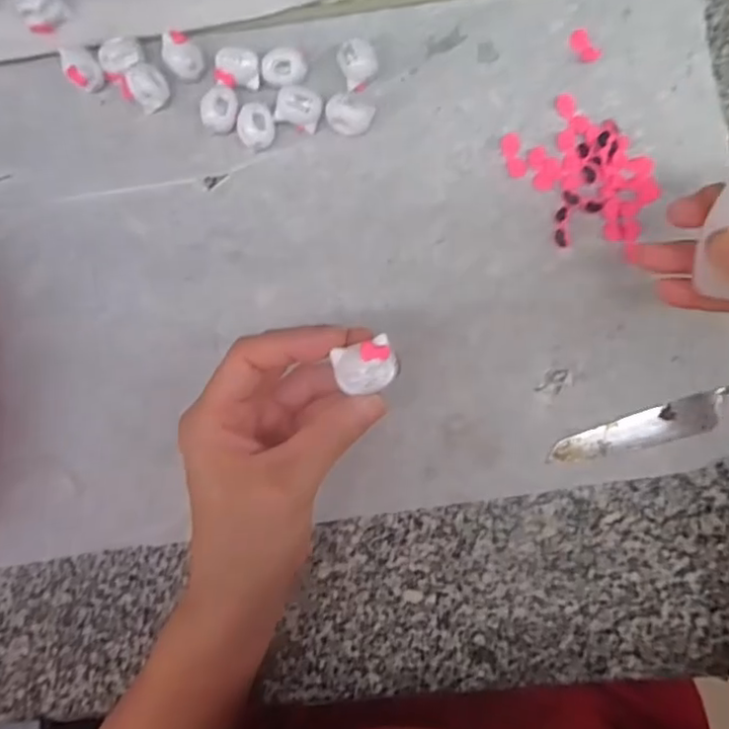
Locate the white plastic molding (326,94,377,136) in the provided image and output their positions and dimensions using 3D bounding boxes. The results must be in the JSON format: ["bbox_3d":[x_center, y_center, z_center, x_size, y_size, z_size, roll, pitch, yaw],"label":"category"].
[{"bbox_3d":[-0.009,-0.140,0.353,0.025,0.015,0.018,17,91,5],"label":"white plastic molding"}]

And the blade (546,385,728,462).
[{"bbox_3d":[0.155,0.037,0.347,0.103,0.004,0.020,-18,88,5],"label":"blade"}]

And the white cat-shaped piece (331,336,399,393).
[{"bbox_3d":[0.002,0.001,0.253,0.023,0.007,0.021,-13,89,5],"label":"white cat-shaped piece"}]

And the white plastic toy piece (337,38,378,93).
[{"bbox_3d":[-0.003,-0.170,0.352,0.022,0.016,0.021,0,90,5],"label":"white plastic toy piece"}]

